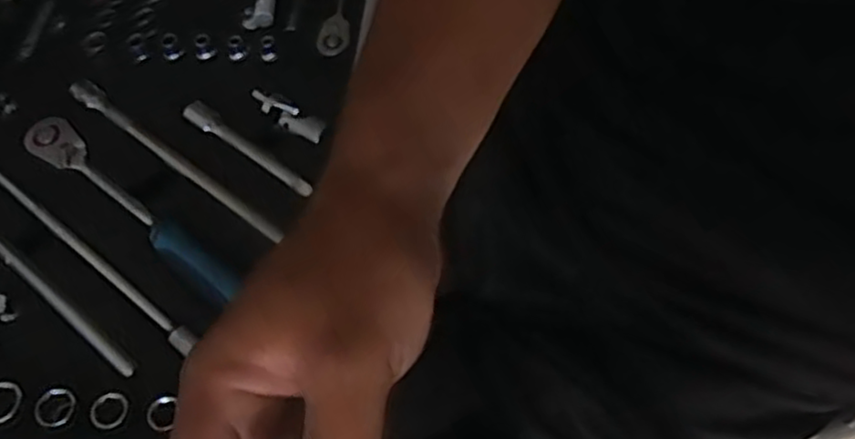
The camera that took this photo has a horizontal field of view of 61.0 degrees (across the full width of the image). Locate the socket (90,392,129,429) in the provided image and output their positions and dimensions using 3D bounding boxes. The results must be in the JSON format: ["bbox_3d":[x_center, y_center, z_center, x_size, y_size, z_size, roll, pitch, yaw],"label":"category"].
[{"bbox_3d":[-0.175,0.108,0.405,0.018,0.016,0.020,23,64,17],"label":"socket"}]

